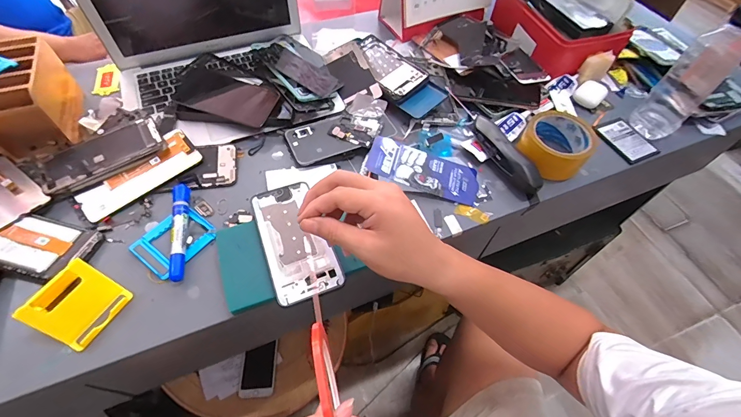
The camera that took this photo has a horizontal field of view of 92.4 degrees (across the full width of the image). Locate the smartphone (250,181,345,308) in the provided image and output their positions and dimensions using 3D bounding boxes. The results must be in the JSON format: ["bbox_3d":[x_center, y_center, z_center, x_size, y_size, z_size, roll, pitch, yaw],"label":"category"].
[{"bbox_3d":[-0.094,0.036,0.429,0.076,0.006,0.159,-22,58,-16],"label":"smartphone"}]

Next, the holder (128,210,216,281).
[{"bbox_3d":[-0.243,0.038,0.440,0.071,0.011,0.084,32,60,18],"label":"holder"}]

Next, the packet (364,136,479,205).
[{"bbox_3d":[0.076,-0.053,0.511,0.160,0.008,0.074,19,59,-1],"label":"packet"}]

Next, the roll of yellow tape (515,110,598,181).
[{"bbox_3d":[0.273,-0.095,0.525,0.094,0.050,0.102,1,56,-2],"label":"roll of yellow tape"}]

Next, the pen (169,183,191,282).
[{"bbox_3d":[-0.235,0.026,0.440,0.019,0.015,0.132,-10,57,-9],"label":"pen"}]

